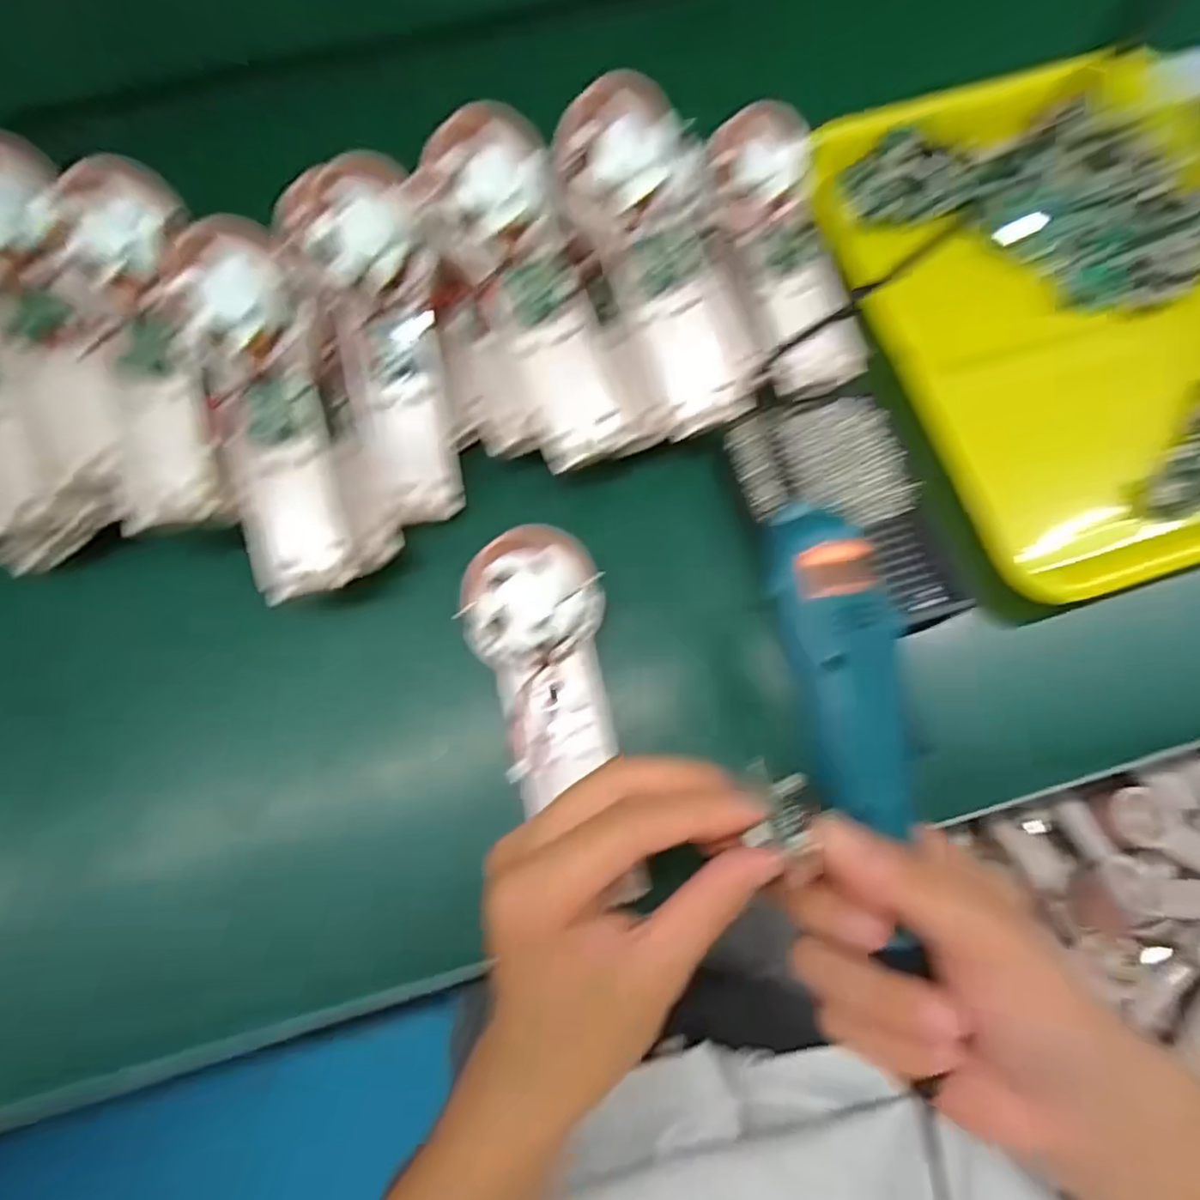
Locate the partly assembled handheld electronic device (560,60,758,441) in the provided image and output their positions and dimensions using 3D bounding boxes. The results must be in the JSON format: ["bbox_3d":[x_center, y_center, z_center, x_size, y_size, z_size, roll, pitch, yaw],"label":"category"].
[{"bbox_3d":[0.036,-0.182,0.343,0.070,0.028,0.174,-25,104,-6],"label":"partly assembled handheld electronic device"}]

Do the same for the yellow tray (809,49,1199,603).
[{"bbox_3d":[0.286,-0.181,0.382,0.256,0.041,0.345,-16,74,-4],"label":"yellow tray"}]

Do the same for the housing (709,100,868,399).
[{"bbox_3d":[0.111,-0.209,0.374,0.059,0.037,0.171,-13,74,-3],"label":"housing"}]

